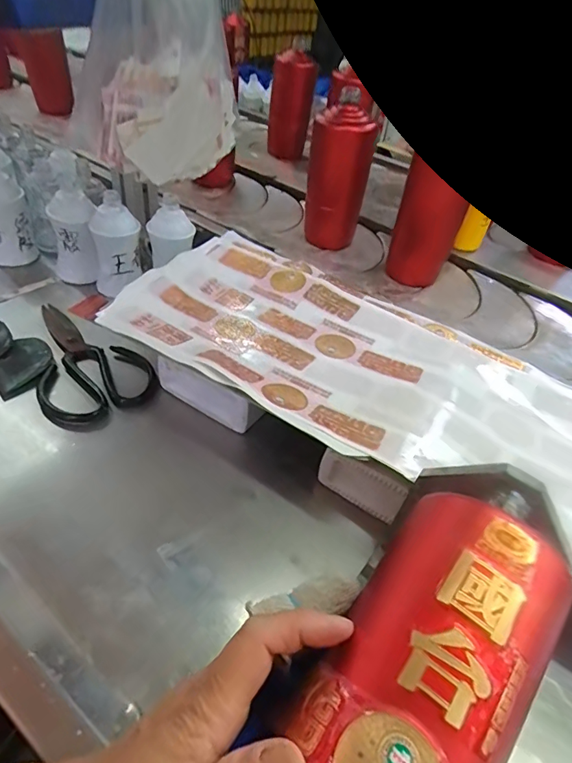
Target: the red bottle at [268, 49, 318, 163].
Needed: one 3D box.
[{"bbox_3d":[0.011,-0.541,0.891,0.082,0.168,0.071,6,44,-3],"label":"red bottle"}]

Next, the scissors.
[{"bbox_3d":[-0.214,-0.025,0.470,0.103,0.019,0.188,-24,53,-29],"label":"scissors"}]

